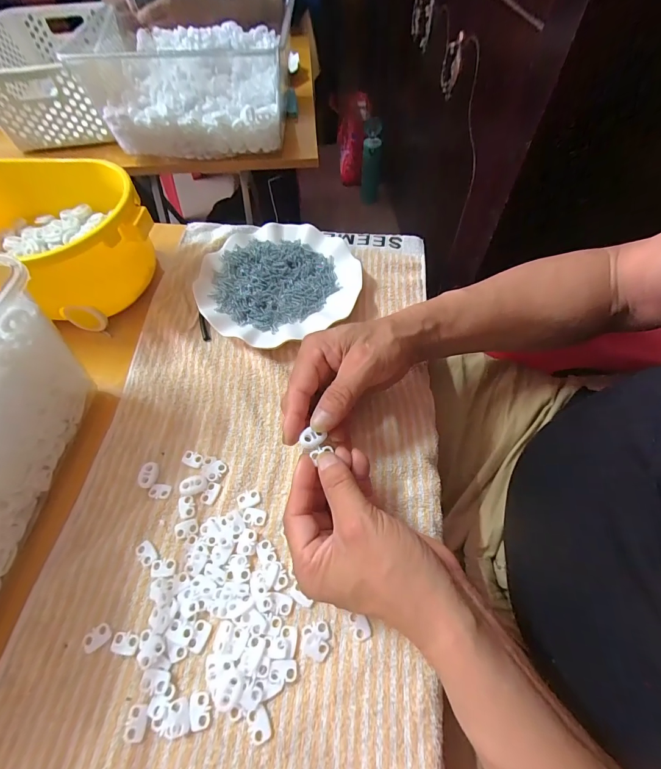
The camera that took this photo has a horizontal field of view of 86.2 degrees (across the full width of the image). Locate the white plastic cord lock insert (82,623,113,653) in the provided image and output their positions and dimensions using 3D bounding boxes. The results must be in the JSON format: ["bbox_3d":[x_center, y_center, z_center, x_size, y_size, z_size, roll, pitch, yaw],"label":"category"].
[{"bbox_3d":[-0.164,0.177,0.247,0.019,0.004,0.013,-37,66,-19],"label":"white plastic cord lock insert"}]

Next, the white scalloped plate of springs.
[{"bbox_3d":[-0.059,-0.120,0.410,0.181,0.022,0.173,0,60,0],"label":"white scalloped plate of springs"}]

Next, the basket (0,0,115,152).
[{"bbox_3d":[-0.483,-0.545,0.627,0.167,0.111,0.326,-12,59,-6],"label":"basket"}]

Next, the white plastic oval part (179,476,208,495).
[{"bbox_3d":[-0.116,0.086,0.300,0.022,0.005,0.014,-11,60,-6],"label":"white plastic oval part"}]

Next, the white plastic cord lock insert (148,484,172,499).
[{"bbox_3d":[-0.144,0.090,0.298,0.018,0.004,0.012,3,60,2],"label":"white plastic cord lock insert"}]

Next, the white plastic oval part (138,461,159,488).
[{"bbox_3d":[-0.158,0.078,0.305,0.015,0.005,0.022,-3,60,-1],"label":"white plastic oval part"}]

